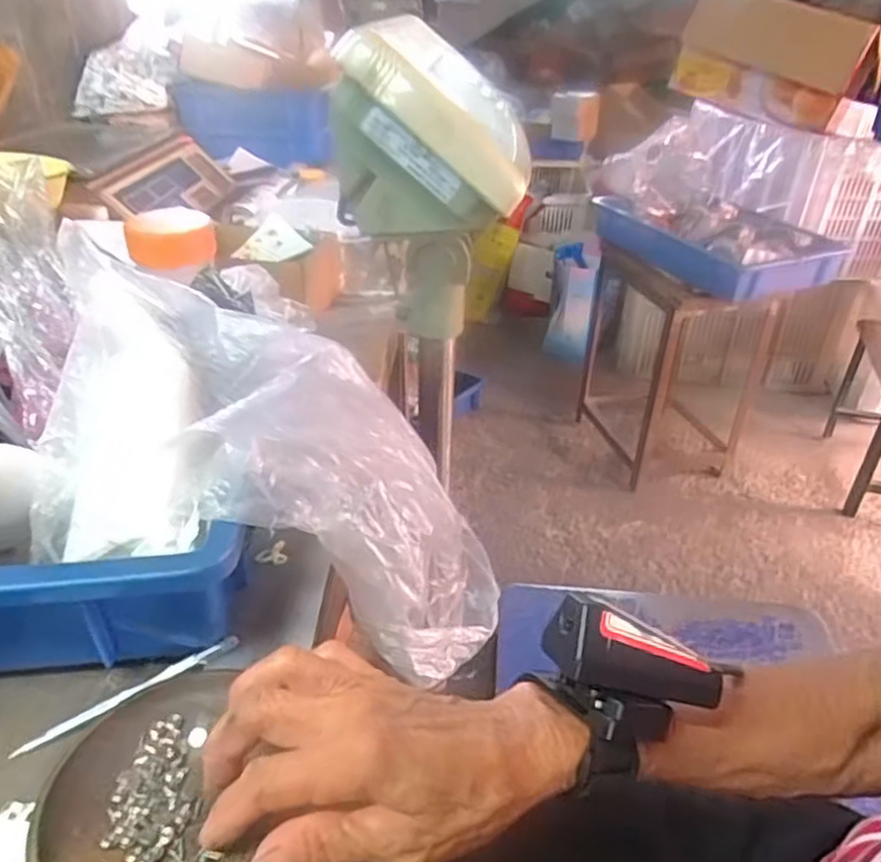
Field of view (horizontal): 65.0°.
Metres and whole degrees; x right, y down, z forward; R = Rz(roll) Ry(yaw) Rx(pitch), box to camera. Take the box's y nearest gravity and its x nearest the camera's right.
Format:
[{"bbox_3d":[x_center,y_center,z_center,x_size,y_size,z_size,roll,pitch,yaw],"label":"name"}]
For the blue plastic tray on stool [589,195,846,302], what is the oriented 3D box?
[{"bbox_3d":[0.537,-0.381,1.374,0.314,0.083,0.425,-16,37,-24],"label":"blue plastic tray on stool"}]

